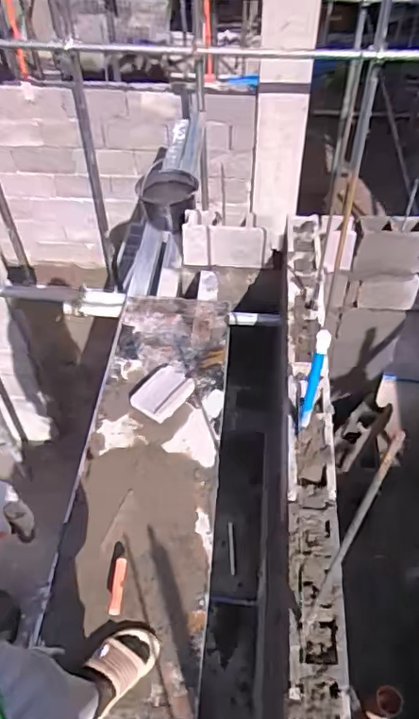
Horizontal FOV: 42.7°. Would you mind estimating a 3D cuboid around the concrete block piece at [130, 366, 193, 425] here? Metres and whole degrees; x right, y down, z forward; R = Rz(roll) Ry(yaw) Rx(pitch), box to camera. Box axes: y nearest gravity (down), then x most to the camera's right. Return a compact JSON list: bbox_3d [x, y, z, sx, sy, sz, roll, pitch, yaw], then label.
[{"bbox_3d":[-0.152,0.104,1.740,0.137,0.036,0.192,29,56,23],"label":"concrete block piece"}]

